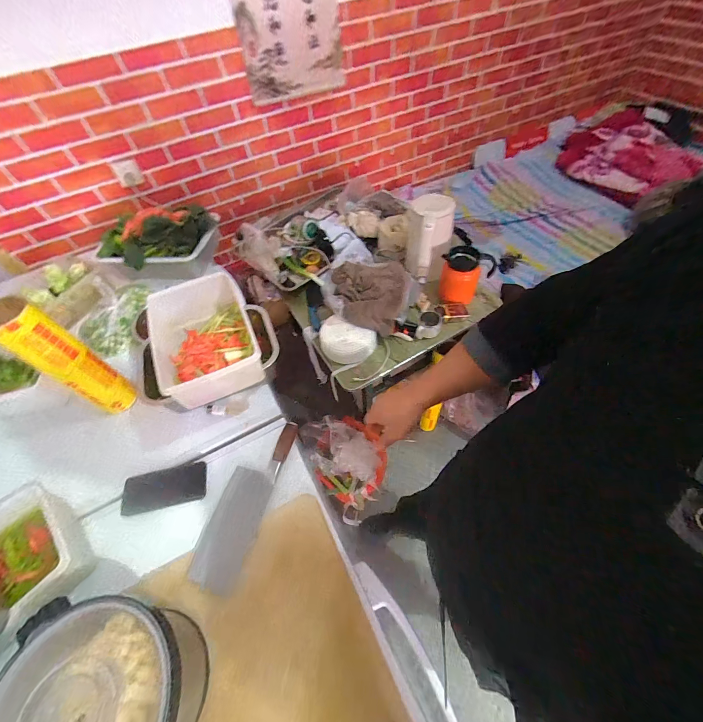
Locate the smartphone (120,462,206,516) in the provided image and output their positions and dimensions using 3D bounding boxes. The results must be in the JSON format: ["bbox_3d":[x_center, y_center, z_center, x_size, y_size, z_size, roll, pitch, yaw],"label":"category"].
[{"bbox_3d":[-0.372,0.252,0.652,0.144,0.011,0.077,-6,54,-18],"label":"smartphone"}]

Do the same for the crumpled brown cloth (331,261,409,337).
[{"bbox_3d":[0.041,-0.216,1.012,0.262,0.088,0.229,18,55,12],"label":"crumpled brown cloth"}]

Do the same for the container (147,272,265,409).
[{"bbox_3d":[-0.318,-0.053,0.713,0.194,0.097,0.297,-23,56,-11],"label":"container"}]

